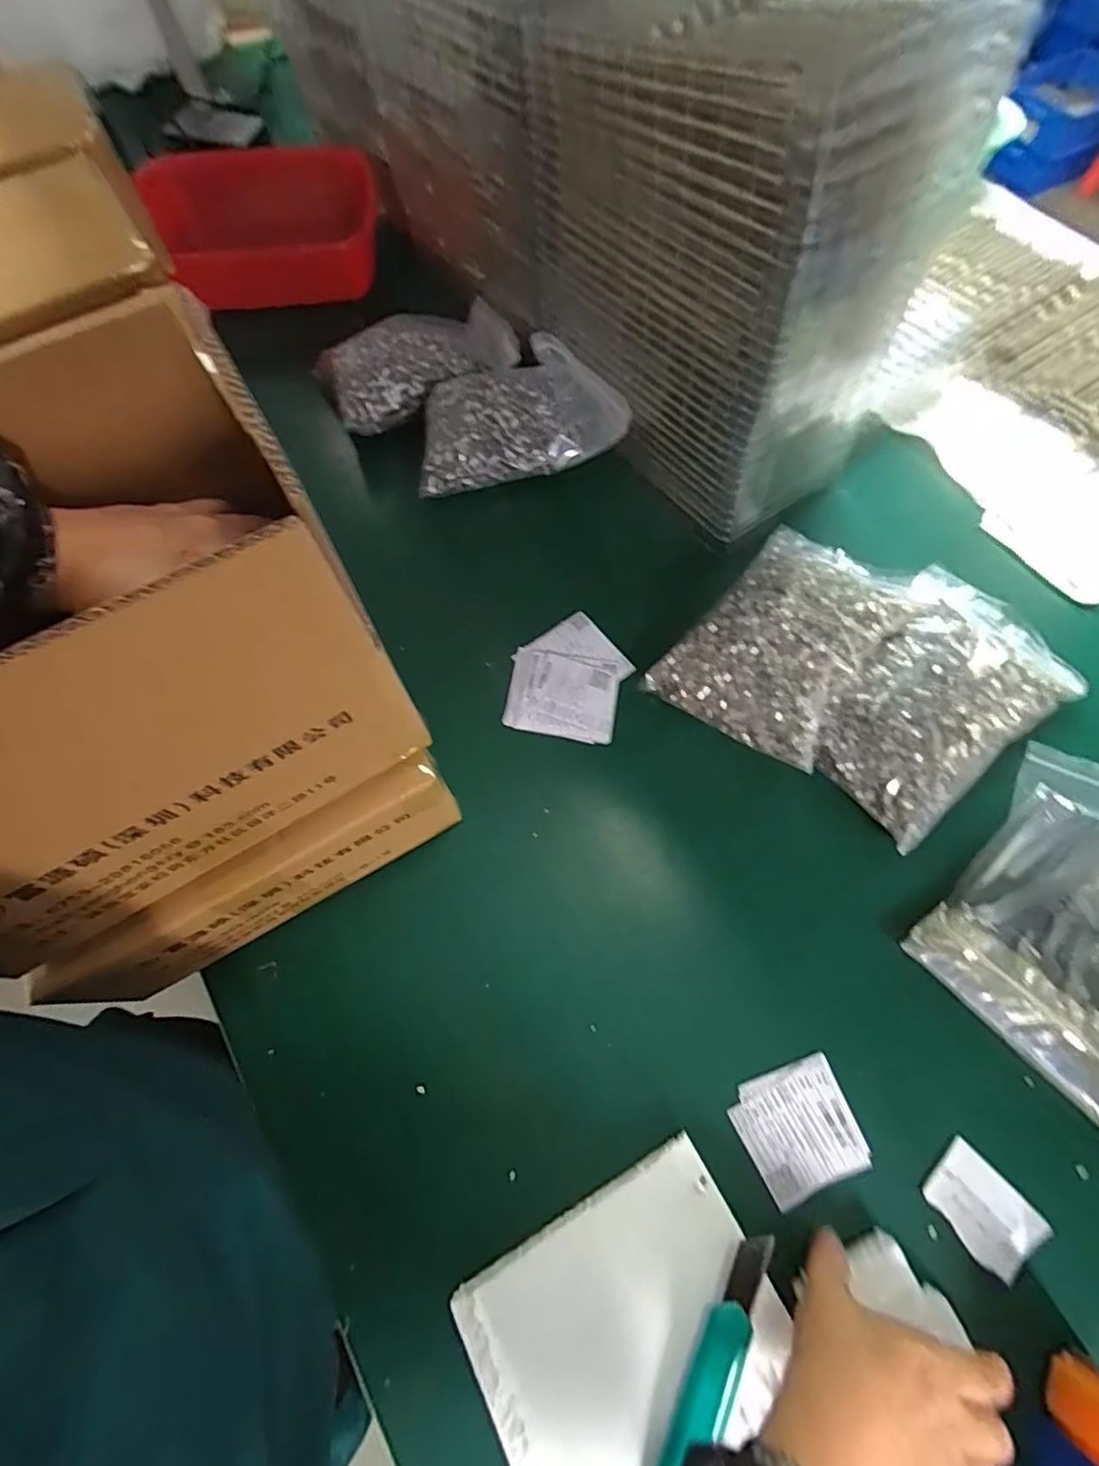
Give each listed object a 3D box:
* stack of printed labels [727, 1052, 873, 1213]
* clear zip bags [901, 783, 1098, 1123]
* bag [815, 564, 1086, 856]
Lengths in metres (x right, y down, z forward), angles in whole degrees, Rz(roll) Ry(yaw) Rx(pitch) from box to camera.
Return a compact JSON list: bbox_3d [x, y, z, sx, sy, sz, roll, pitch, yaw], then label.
[{"bbox_3d":[0.162,0.256,0.386,0.074,0.004,0.067,-21,67,-7],"label":"stack of printed labels"},{"bbox_3d":[0.368,0.144,0.418,0.177,0.020,0.149,-41,71,-15],"label":"clear zip bags"},{"bbox_3d":[0.312,-0.032,0.485,0.222,0.041,0.143,-35,70,-12],"label":"bag"}]

